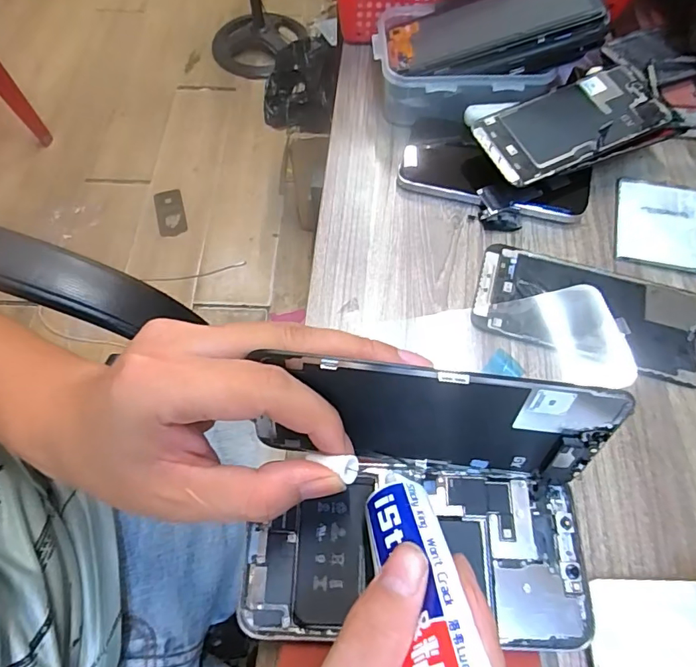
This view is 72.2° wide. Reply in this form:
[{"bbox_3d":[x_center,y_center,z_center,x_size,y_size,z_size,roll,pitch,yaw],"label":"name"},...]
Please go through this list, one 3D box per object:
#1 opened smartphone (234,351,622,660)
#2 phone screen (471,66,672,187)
[{"bbox_3d":[0.034,0.077,0.202,0.154,0.080,0.102,5,64,0],"label":"opened smartphone"},{"bbox_3d":[0.170,-0.159,0.363,0.138,0.008,0.072,-20,69,-5],"label":"phone screen"}]

